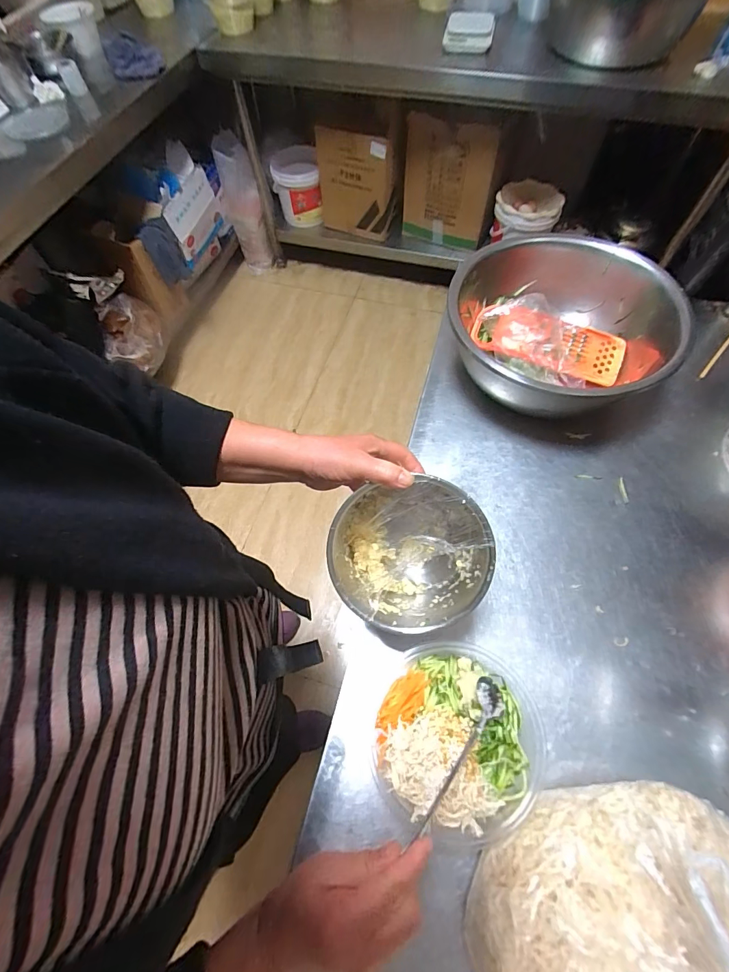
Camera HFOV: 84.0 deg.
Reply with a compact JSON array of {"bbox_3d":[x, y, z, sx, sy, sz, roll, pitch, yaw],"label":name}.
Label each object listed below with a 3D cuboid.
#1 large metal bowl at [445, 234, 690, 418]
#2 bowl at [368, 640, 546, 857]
[{"bbox_3d":[0.289,-0.240,0.632,0.306,0.137,0.296,0,64,0],"label":"large metal bowl"},{"bbox_3d":[0.093,0.254,0.410,0.159,0.080,0.163,0,64,0],"label":"bowl"}]

